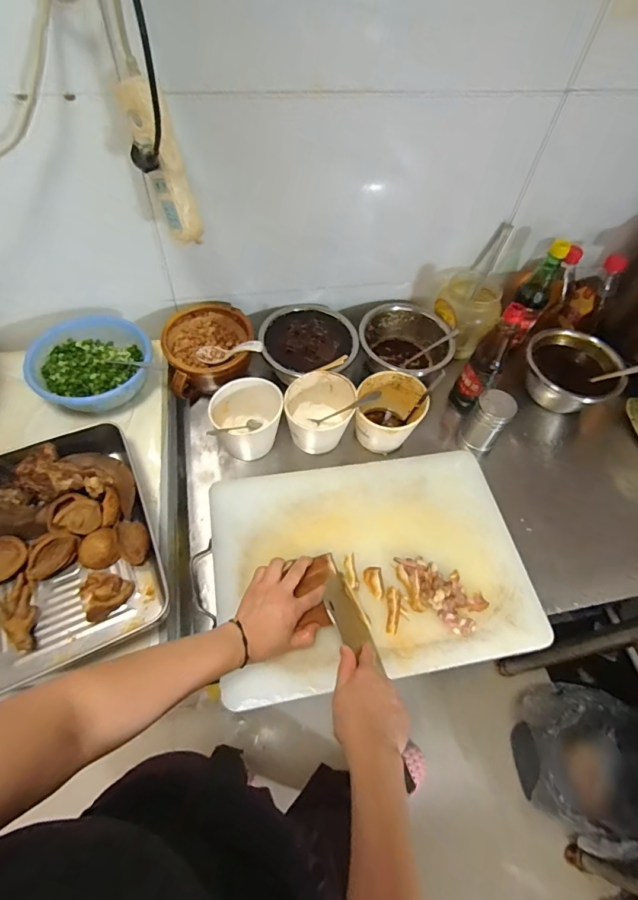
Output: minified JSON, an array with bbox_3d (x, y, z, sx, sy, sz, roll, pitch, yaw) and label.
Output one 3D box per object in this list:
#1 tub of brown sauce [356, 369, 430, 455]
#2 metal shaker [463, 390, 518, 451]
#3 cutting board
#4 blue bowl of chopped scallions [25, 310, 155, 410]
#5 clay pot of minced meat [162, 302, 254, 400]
[{"bbox_3d":[0.118,-0.060,0.771,0.111,0.109,0.110,2,57,-3],"label":"tub of brown sauce"},{"bbox_3d":[0.286,-0.051,0.761,0.062,0.104,0.057,34,61,17],"label":"metal shaker"},{"bbox_3d":[0.084,0.152,0.653,0.446,0.023,0.321,-7,58,-9],"label":"cutting board"},{"bbox_3d":[-0.369,-0.137,0.733,0.188,0.059,0.183,37,62,18],"label":"blue bowl of chopped scallions"},{"bbox_3d":[-0.194,-0.178,0.798,0.148,0.096,0.149,2,57,-3],"label":"clay pot of minced meat"}]

